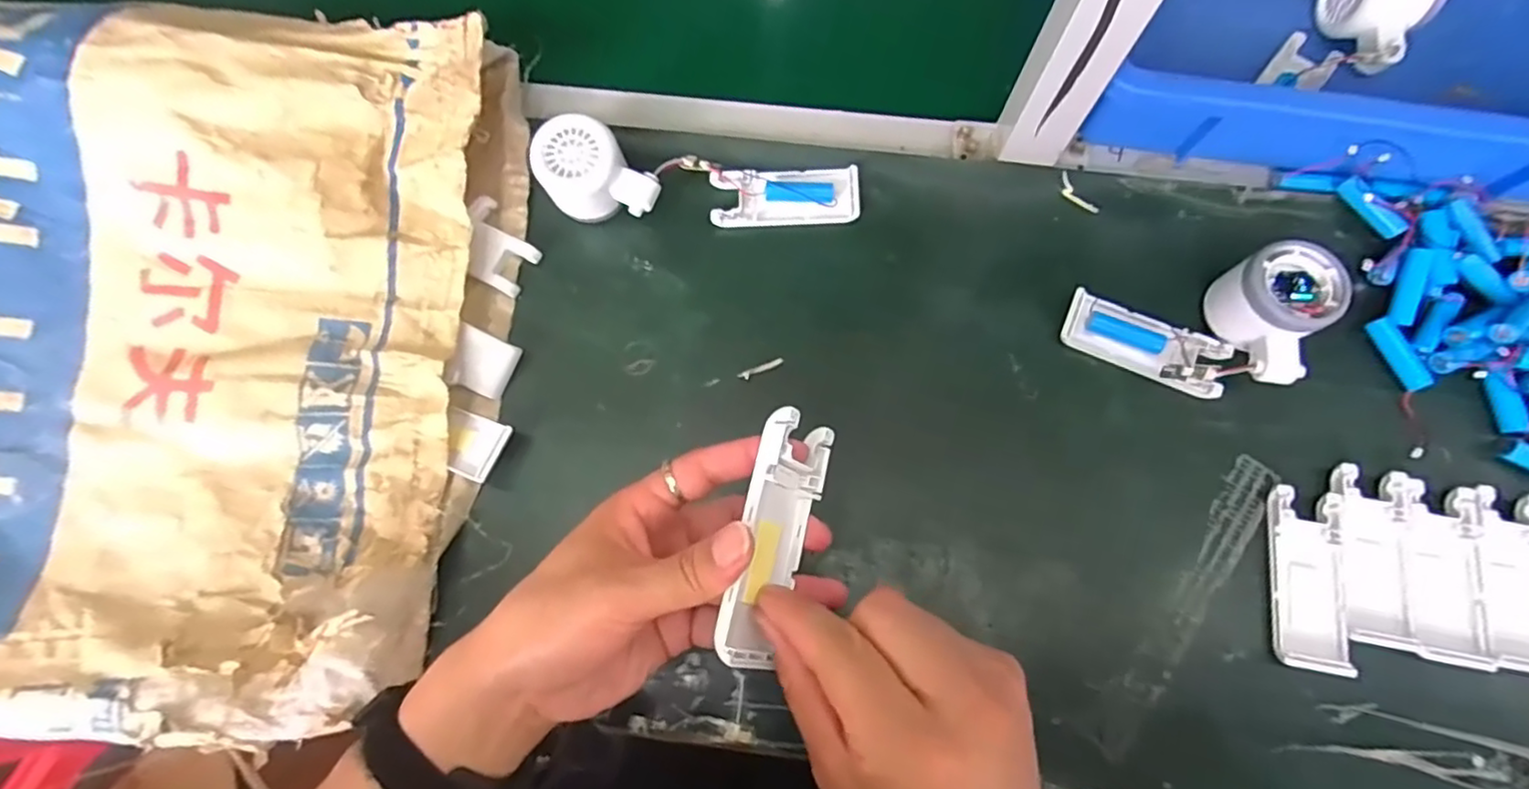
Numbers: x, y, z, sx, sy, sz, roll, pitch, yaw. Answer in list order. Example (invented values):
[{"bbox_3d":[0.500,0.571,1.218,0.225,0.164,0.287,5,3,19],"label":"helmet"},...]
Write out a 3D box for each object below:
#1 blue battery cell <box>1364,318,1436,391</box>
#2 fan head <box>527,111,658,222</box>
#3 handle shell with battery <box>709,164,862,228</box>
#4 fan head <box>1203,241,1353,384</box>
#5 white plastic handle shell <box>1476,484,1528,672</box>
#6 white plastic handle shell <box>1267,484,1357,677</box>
[{"bbox_3d":[0.414,-0.026,0.422,0.015,0.013,0.050,-22,75,-5],"label":"blue battery cell"},{"bbox_3d":[-0.113,-0.153,0.439,0.082,0.046,0.056,-4,74,0],"label":"fan head"},{"bbox_3d":[0.015,-0.142,0.459,0.103,0.013,0.041,-1,74,1],"label":"handle shell with battery"},{"bbox_3d":[0.326,-0.048,0.407,0.053,0.049,0.080,-8,74,-1],"label":"fan head"},{"bbox_3d":[0.443,0.109,0.378,0.040,0.012,0.102,8,74,4],"label":"white plastic handle shell"},{"bbox_3d":[0.325,0.109,0.383,0.042,0.012,0.103,10,75,4],"label":"white plastic handle shell"}]

